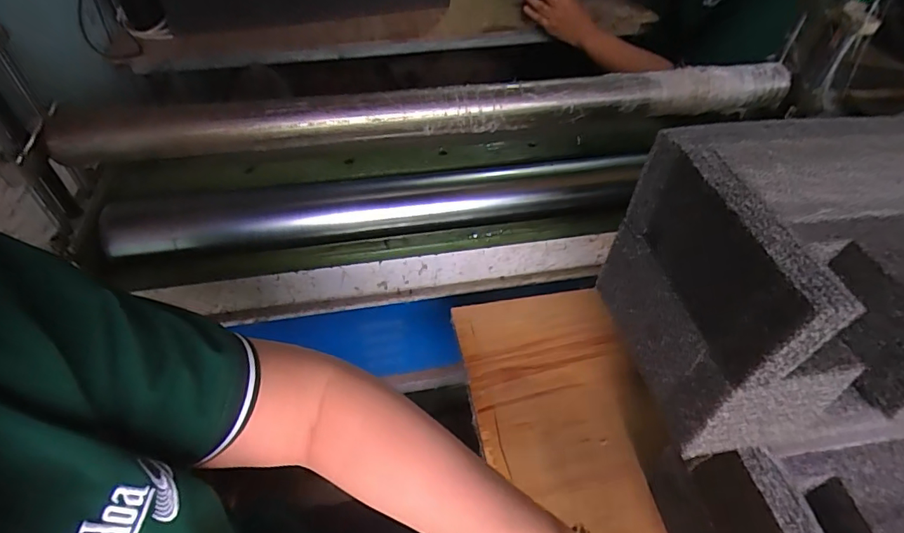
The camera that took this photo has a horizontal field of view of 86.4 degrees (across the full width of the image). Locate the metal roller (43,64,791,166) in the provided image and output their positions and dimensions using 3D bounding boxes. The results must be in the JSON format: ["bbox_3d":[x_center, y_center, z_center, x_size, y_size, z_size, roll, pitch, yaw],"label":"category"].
[{"bbox_3d":[0.011,-0.173,0.527,0.795,0.052,0.053,-8,49,-9],"label":"metal roller"}]

